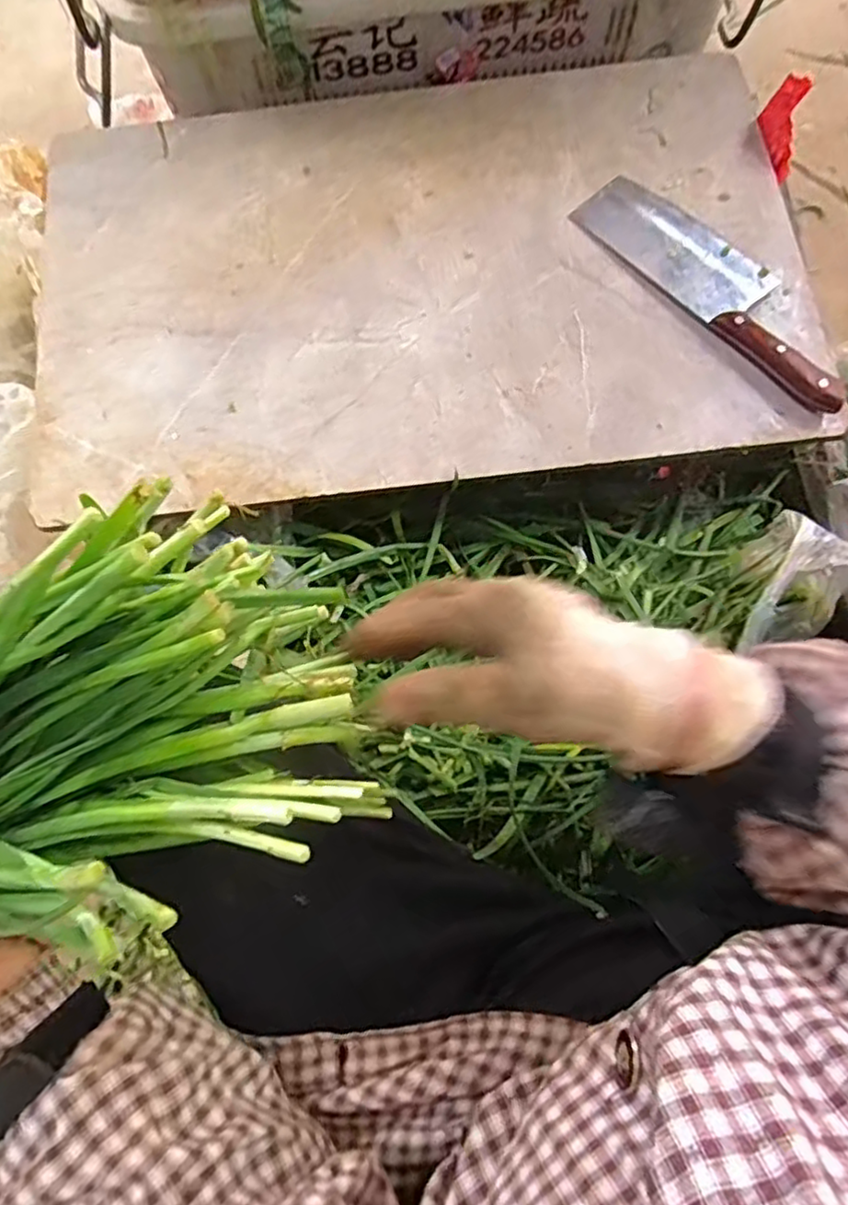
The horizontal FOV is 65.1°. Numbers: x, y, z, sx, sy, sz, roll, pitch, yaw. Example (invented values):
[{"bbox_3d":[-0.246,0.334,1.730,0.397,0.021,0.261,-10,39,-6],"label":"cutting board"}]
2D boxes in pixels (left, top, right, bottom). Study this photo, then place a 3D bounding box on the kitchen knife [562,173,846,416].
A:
[{"bbox_3d":[0.259,-0.280,0.580,0.082,0.017,0.288,-39,72,-9],"label":"kitchen knife"}]

